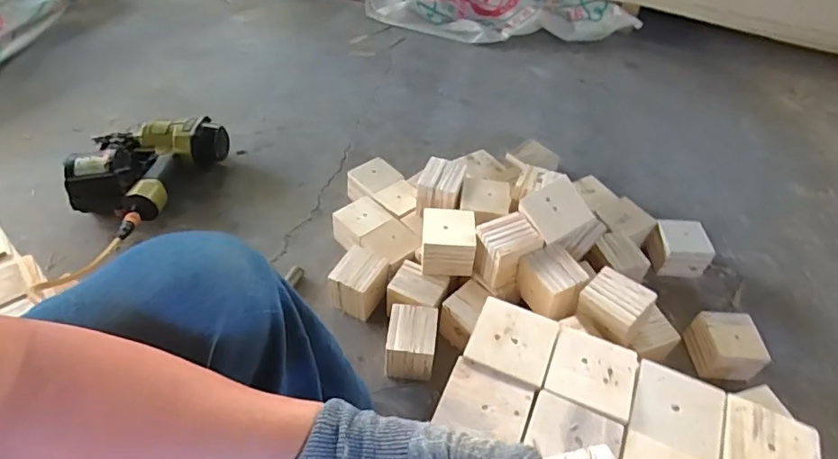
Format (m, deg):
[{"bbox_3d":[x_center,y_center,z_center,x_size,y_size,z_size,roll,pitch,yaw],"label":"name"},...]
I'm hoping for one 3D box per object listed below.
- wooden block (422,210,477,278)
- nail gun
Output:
[{"bbox_3d":[0.052,0.023,0.942,0.094,0.089,0.105,3,46,1],"label":"wooden block"},{"bbox_3d":[-0.591,-0.145,1.162,0.312,0.129,0.320,-9,47,-11],"label":"nail gun"}]

